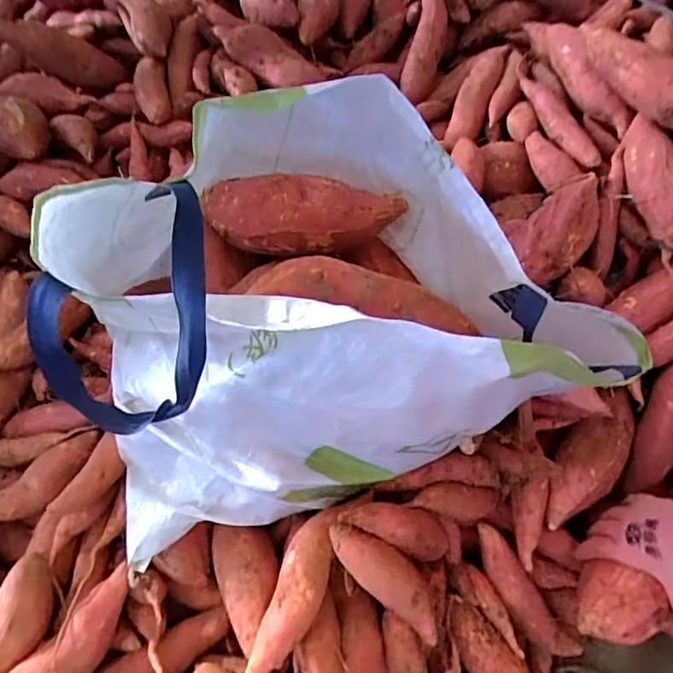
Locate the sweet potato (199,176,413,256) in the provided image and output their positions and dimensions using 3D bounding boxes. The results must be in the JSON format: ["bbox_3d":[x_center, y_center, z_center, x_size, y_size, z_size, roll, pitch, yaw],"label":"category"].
[{"bbox_3d":[-0.039,-0.112,0.475,0.193,0.067,0.065,8,61,6],"label":"sweet potato"}]

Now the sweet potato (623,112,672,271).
[{"bbox_3d":[0.371,-0.183,0.610,0.053,0.046,0.193,-1,60,1],"label":"sweet potato"}]

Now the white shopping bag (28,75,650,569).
[{"bbox_3d":[-0.012,-0.038,0.469,0.448,0.259,0.300,-14,61,-7],"label":"white shopping bag"}]

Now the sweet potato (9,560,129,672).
[{"bbox_3d":[-0.240,0.284,0.475,0.046,0.040,0.148,35,67,19],"label":"sweet potato"}]

